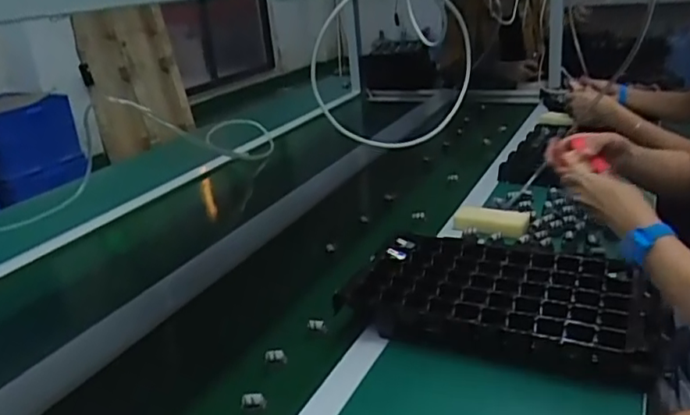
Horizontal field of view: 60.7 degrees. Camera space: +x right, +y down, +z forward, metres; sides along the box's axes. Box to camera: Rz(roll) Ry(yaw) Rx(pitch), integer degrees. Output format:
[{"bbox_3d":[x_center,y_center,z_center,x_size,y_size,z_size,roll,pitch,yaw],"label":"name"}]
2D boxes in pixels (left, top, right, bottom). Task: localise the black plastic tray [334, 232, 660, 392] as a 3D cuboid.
[{"bbox_3d":[0.203,0.118,0.780,0.375,0.057,0.246,7,25,26],"label":"black plastic tray"}]

